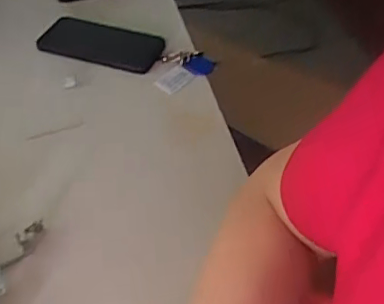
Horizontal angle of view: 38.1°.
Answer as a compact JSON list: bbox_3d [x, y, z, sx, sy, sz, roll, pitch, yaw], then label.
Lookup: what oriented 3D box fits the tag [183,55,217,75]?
[{"bbox_3d":[0.011,-0.114,0.723,0.052,0.008,0.026,-1,67,-36],"label":"tag"}]

